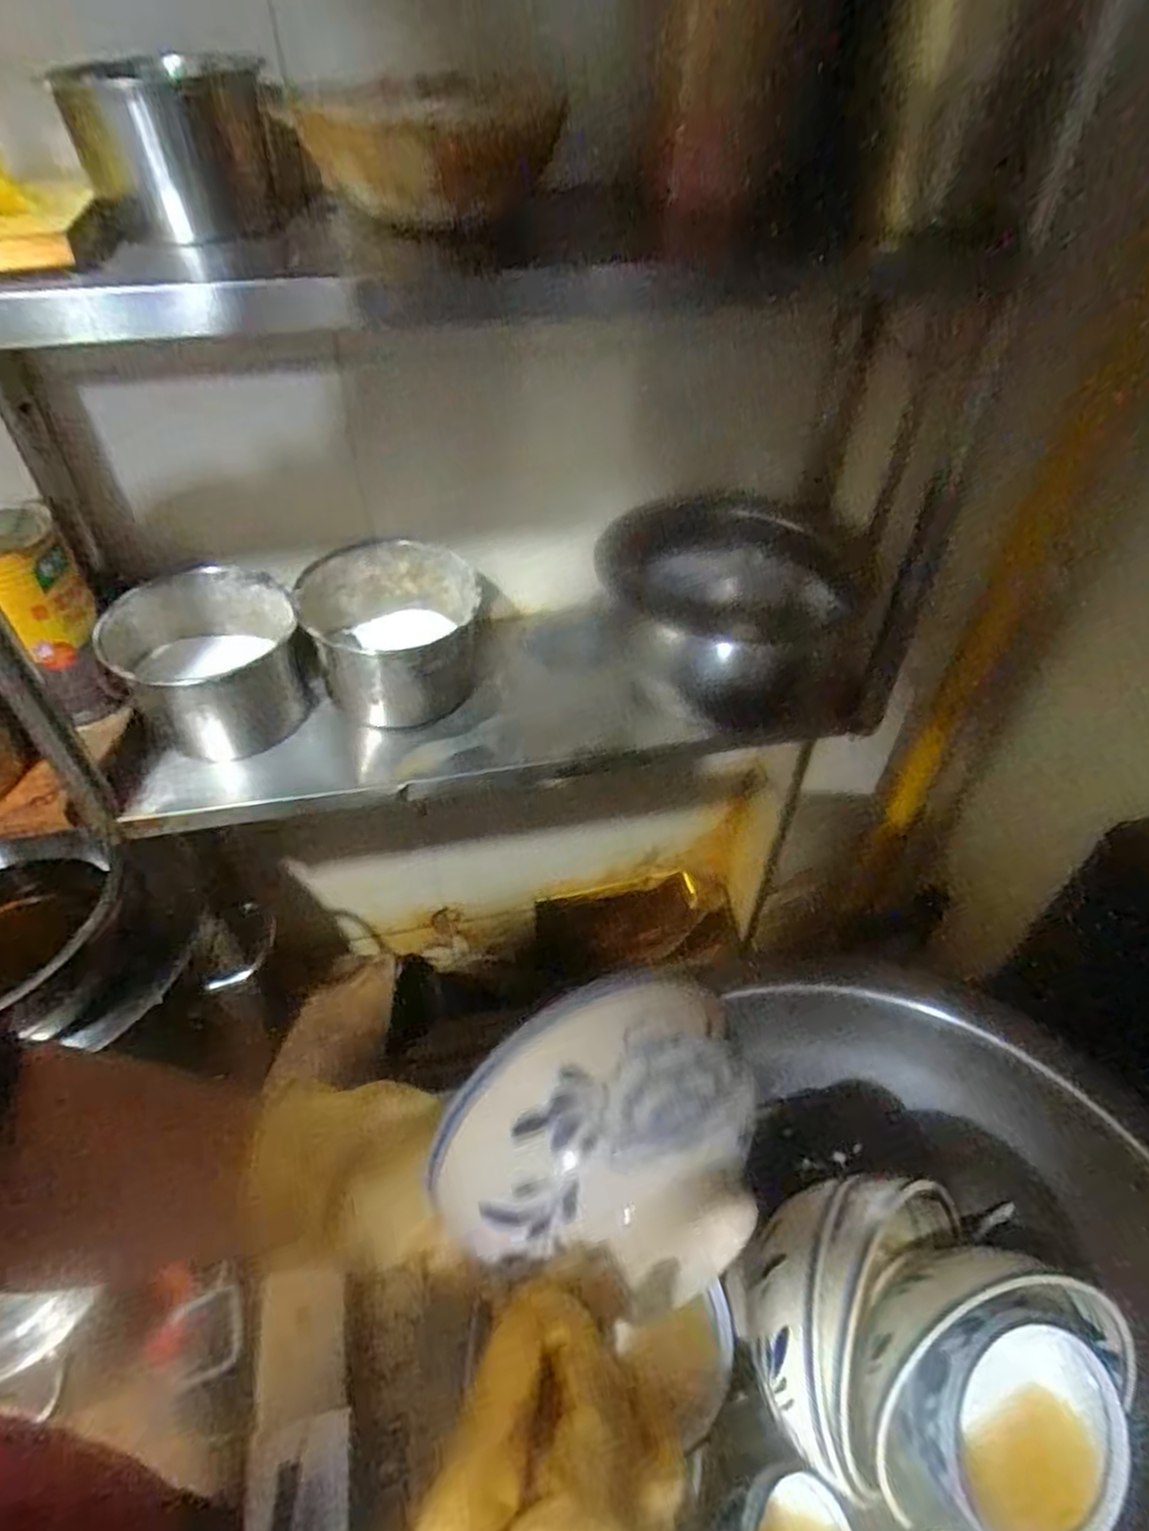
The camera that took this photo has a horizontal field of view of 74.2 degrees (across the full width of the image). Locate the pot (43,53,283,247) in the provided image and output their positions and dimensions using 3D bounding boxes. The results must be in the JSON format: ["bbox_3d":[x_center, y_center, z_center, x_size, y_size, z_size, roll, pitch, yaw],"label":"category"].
[{"bbox_3d":[-0.271,-0.422,0.524,0.129,0.096,0.160,-20,49,-20],"label":"pot"}]

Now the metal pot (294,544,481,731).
[{"bbox_3d":[-0.189,-0.131,0.798,0.177,0.125,0.170,-8,46,-9],"label":"metal pot"}]

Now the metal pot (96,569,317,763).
[{"bbox_3d":[-0.360,-0.097,0.764,0.164,0.129,0.177,0,45,0],"label":"metal pot"}]

